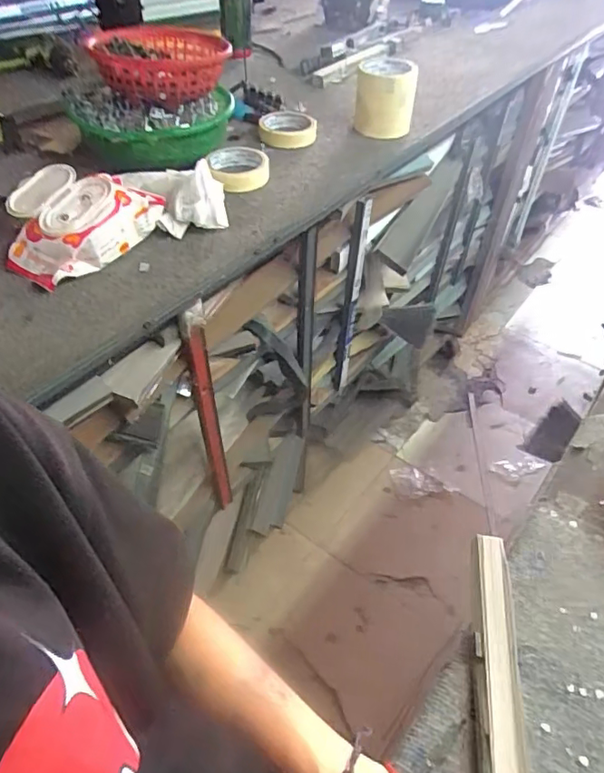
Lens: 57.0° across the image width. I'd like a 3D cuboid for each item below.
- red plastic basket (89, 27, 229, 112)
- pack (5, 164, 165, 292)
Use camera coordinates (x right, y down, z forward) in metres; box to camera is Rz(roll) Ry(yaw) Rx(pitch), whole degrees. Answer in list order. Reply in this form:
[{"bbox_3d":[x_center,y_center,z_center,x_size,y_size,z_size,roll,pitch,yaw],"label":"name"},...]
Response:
[{"bbox_3d":[-0.196,-0.449,0.771,0.172,0.065,0.179,-14,46,-13],"label":"red plastic basket"},{"bbox_3d":[-0.267,-0.199,0.647,0.136,0.066,0.174,29,52,24],"label":"pack"}]

